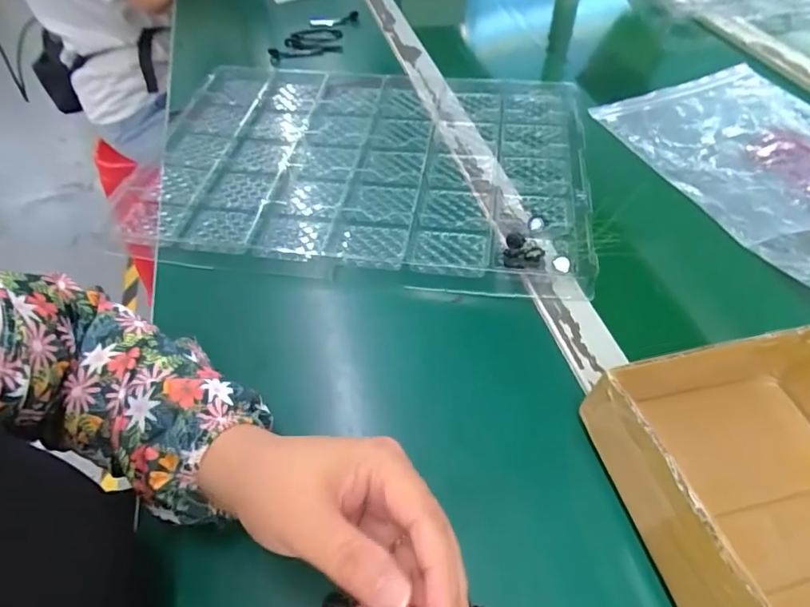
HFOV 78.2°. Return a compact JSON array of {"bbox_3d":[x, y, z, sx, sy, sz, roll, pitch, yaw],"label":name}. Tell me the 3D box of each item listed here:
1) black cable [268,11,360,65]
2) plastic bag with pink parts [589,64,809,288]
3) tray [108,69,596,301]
[{"bbox_3d":[-0.126,-0.378,0.710,0.090,0.018,0.149,6,51,9],"label":"black cable"},{"bbox_3d":[0.363,-0.157,0.501,0.208,0.028,0.320,-16,51,-9],"label":"plastic bag with pink parts"},{"bbox_3d":[-0.042,-0.151,0.509,0.431,0.021,0.315,6,51,9],"label":"tray"}]

